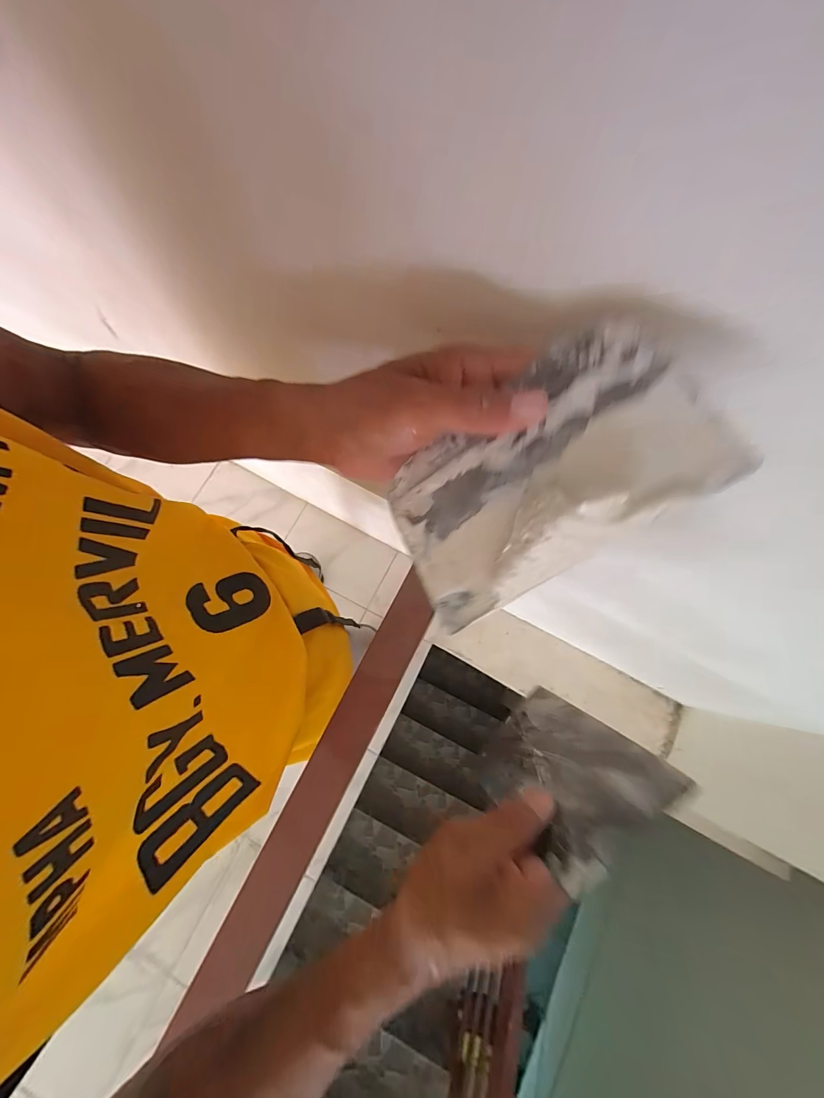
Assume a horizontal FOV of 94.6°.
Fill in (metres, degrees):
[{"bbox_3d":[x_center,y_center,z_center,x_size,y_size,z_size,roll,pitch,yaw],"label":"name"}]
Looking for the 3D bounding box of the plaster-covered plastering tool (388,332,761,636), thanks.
[{"bbox_3d":[0.053,-0.033,0.177,0.142,0.015,0.089,-34,69,20],"label":"plaster-covered plastering tool"}]

